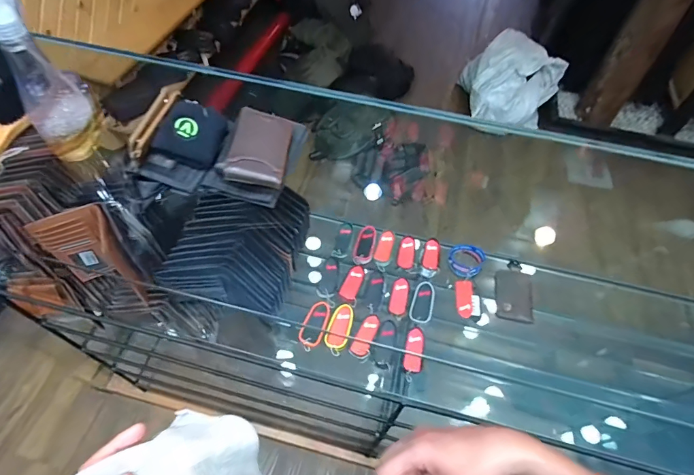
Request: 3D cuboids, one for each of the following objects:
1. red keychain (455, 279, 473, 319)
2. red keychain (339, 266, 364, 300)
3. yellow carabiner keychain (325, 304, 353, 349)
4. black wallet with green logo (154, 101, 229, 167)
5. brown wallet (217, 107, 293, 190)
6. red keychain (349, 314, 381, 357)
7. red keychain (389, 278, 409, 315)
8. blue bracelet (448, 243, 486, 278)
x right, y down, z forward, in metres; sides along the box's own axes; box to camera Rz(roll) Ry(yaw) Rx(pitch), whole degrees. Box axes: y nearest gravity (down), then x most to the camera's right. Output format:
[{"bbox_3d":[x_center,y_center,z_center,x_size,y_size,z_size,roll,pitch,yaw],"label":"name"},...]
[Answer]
[{"bbox_3d":[0.227,0.120,0.765,0.032,0.013,0.070,-12,66,34],"label":"red keychain"},{"bbox_3d":[0.011,0.086,0.763,0.030,0.006,0.072,20,57,10],"label":"red keychain"},{"bbox_3d":[-0.011,0.160,0.710,0.040,0.009,0.083,17,65,8],"label":"yellow carabiner keychain"},{"bbox_3d":[-0.200,-0.136,0.511,0.072,0.016,0.080,22,78,-21],"label":"black wallet with green logo"},{"bbox_3d":[-0.115,-0.116,0.499,0.081,0.026,0.107,5,55,0],"label":"brown wallet"},{"bbox_3d":[0.034,0.178,0.712,0.033,0.014,0.078,25,71,14],"label":"red keychain"},{"bbox_3d":[0.101,0.114,0.757,0.032,0.011,0.074,13,56,5],"label":"red keychain"},{"bbox_3d":[0.238,0.042,0.785,0.067,0.025,0.081,25,58,14],"label":"blue bracelet"}]

